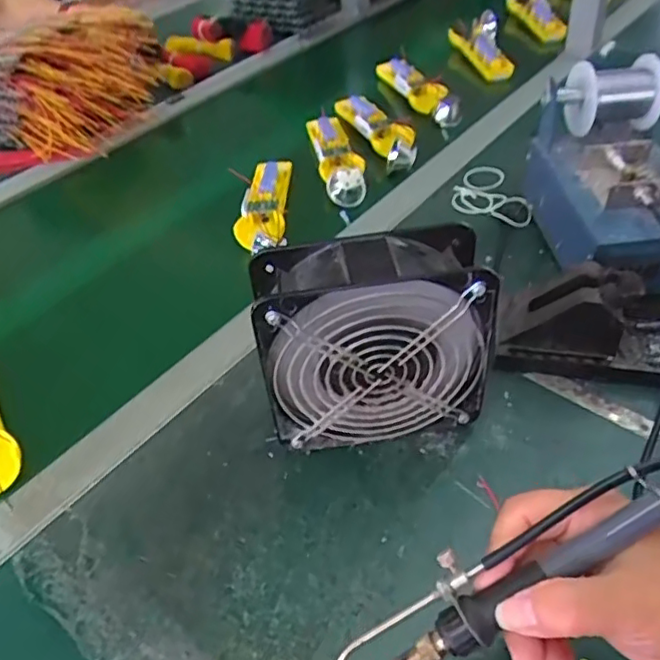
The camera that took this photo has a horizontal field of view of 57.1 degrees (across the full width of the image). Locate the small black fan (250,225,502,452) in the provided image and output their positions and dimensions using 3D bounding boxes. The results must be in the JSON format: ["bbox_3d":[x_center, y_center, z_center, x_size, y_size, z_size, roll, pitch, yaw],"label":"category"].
[{"bbox_3d":[0.029,0.012,0.416,0.147,0.154,0.057,-9,44,-4],"label":"small black fan"}]

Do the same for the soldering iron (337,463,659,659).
[{"bbox_3d":[0.080,0.106,0.262,0.204,0.022,0.031,-32,45,3],"label":"soldering iron"}]

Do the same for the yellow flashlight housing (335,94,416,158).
[{"bbox_3d":[0.059,-0.277,0.815,0.044,0.034,0.181,-18,44,-12],"label":"yellow flashlight housing"}]

